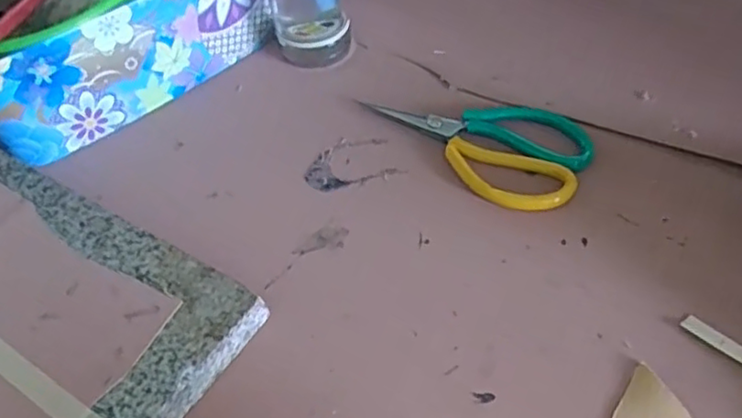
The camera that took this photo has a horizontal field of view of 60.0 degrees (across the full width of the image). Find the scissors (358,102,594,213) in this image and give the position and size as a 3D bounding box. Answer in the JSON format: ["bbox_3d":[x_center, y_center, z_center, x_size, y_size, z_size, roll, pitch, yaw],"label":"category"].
[{"bbox_3d":[0.082,-0.059,0.509,0.175,0.011,0.092,25,55,26],"label":"scissors"}]

